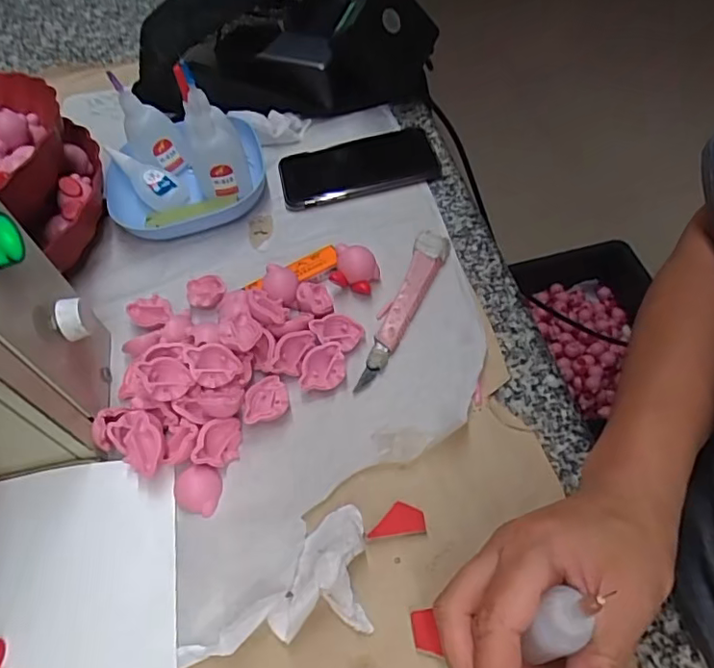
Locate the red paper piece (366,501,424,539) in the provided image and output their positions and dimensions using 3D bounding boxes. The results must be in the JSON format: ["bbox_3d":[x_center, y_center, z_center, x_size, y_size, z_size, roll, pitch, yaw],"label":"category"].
[{"bbox_3d":[0.023,0.107,0.321,0.032,0.004,0.017,-6,62,-4],"label":"red paper piece"}]

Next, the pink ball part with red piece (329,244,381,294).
[{"bbox_3d":[-0.001,-0.049,0.419,0.033,0.023,0.028,6,57,11],"label":"pink ball part with red piece"}]

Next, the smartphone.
[{"bbox_3d":[-0.001,-0.151,0.500,0.137,0.006,0.071,-12,55,-1],"label":"smartphone"}]

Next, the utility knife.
[{"bbox_3d":[0.032,-0.021,0.405,0.026,0.010,0.139,19,60,19],"label":"utility knife"}]

